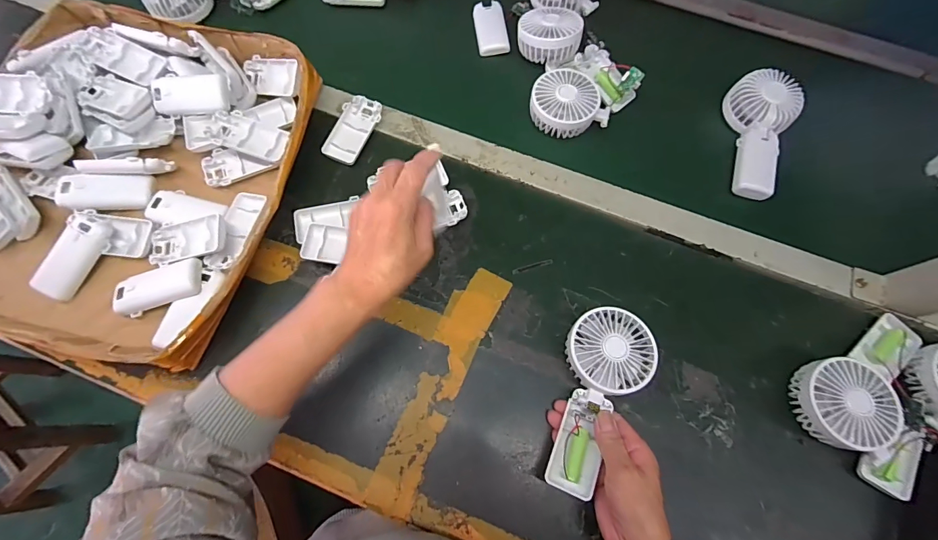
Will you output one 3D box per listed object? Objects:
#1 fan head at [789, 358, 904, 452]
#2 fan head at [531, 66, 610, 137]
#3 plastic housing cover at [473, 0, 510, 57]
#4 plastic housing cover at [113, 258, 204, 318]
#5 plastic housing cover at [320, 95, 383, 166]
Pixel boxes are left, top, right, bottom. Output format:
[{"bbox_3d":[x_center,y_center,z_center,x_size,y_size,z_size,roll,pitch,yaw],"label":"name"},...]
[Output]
[{"bbox_3d":[0.383,0.138,0.418,0.080,0.048,0.085,1,70,-1],"label":"fan head"},{"bbox_3d":[0.130,-0.223,0.541,0.094,0.039,0.085,-10,70,-5],"label":"fan head"},{"bbox_3d":[0.033,-0.360,0.603,0.044,0.011,0.088,-7,70,-4],"label":"plastic housing cover"},{"bbox_3d":[-0.334,0.020,0.439,0.089,0.024,0.042,-19,73,-8],"label":"plastic housing cover"},{"bbox_3d":[-0.153,-0.183,0.532,0.049,0.012,0.096,22,71,6],"label":"plastic housing cover"}]

